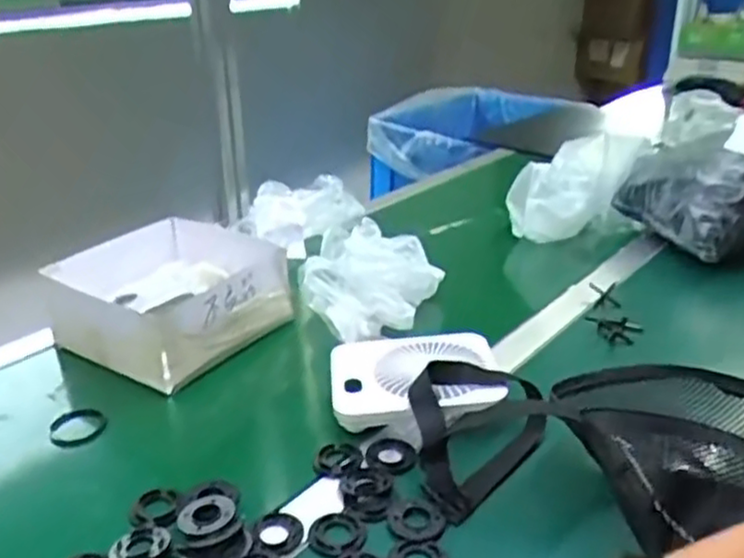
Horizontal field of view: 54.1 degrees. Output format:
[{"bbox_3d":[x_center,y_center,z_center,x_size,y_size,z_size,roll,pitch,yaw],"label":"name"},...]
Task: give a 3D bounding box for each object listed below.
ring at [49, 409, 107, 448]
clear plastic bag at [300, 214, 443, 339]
[{"bbox_3d":[-0.284,0.144,0.705,0.052,0.013,0.054,-2,26,1],"label":"ring"},{"bbox_3d":[0.000,-0.007,0.908,0.168,0.070,0.202,-2,26,1],"label":"clear plastic bag"}]

